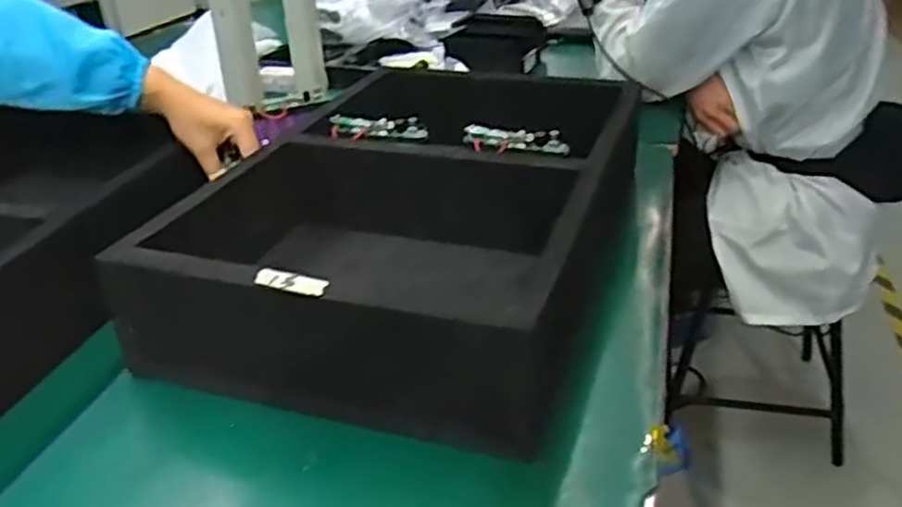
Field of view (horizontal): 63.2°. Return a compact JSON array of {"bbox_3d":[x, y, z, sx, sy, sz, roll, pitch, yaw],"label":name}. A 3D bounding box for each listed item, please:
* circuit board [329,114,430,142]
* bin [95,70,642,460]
[{"bbox_3d":[-0.085,-0.145,0.849,0.115,0.019,0.033,5,31,13],"label":"circuit board"},{"bbox_3d":[-0.031,-0.045,0.751,0.370,0.118,0.519,8,31,17],"label":"bin"}]

